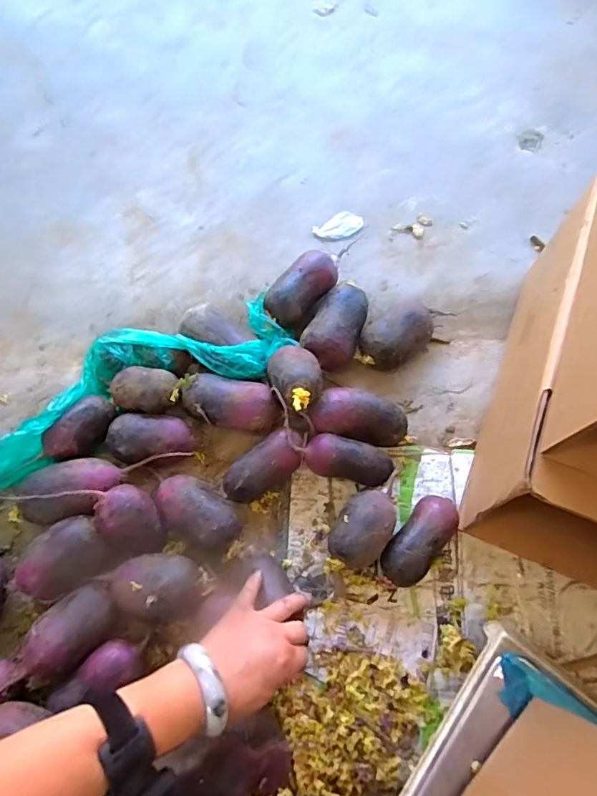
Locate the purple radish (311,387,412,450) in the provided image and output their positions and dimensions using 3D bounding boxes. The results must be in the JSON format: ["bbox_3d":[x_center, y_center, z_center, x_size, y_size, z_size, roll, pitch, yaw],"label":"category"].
[{"bbox_3d":[0.077,0.028,0.624,0.123,0.067,0.061,10,69,2],"label":"purple radish"}]

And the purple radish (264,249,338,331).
[{"bbox_3d":[0.004,-0.148,0.690,0.067,0.056,0.114,35,72,11],"label":"purple radish"}]

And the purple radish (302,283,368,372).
[{"bbox_3d":[0.052,-0.095,0.673,0.071,0.056,0.126,25,70,7],"label":"purple radish"}]

